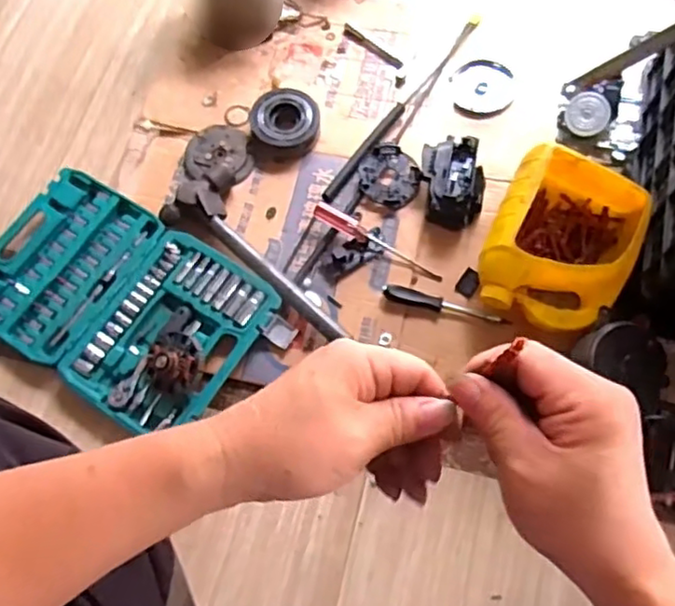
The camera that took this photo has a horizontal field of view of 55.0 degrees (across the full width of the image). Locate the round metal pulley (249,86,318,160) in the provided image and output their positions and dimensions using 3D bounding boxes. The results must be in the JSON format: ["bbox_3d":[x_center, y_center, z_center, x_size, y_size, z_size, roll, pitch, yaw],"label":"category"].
[{"bbox_3d":[-0.079,-0.274,0.984,0.099,0.036,0.105,3,64,4],"label":"round metal pulley"}]

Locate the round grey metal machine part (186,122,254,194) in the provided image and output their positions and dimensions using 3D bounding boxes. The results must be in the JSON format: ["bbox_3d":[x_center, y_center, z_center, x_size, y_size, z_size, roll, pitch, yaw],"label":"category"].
[{"bbox_3d":[-0.178,-0.218,0.965,0.093,0.028,0.125,-20,64,-7],"label":"round grey metal machine part"}]

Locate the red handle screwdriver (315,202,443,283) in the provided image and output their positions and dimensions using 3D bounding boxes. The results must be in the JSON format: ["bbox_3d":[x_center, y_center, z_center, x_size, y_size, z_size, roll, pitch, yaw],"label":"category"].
[{"bbox_3d":[0.054,-0.082,0.902,0.192,0.023,0.022,33,69,6],"label":"red handle screwdriver"}]

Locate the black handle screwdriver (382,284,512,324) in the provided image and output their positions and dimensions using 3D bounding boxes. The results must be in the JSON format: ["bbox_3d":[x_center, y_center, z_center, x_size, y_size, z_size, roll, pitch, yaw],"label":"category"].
[{"bbox_3d":[0.144,0.002,0.864,0.170,0.020,0.020,13,65,9],"label":"black handle screwdriver"}]

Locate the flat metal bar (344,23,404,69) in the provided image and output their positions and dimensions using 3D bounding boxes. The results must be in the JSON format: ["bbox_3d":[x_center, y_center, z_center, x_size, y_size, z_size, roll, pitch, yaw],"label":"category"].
[{"bbox_3d":[0.057,-0.420,1.064,0.128,0.005,0.020,40,72,20],"label":"flat metal bar"}]

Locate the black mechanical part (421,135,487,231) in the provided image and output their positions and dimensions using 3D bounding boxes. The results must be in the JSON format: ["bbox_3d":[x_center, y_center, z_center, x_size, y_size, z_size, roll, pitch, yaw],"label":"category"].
[{"bbox_3d":[0.165,-0.171,0.919,0.082,0.060,0.116,-2,64,2],"label":"black mechanical part"}]

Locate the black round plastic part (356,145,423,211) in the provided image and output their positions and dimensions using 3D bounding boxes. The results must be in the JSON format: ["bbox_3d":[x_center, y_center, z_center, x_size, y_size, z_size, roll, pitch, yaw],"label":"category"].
[{"bbox_3d":[0.074,-0.185,0.950,0.083,0.021,0.094,-35,67,-14],"label":"black round plastic part"}]

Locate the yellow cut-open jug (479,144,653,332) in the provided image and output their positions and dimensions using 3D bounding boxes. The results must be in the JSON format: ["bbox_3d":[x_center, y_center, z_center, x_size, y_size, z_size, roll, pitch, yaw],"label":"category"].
[{"bbox_3d":[0.297,-0.086,0.842,0.186,0.110,0.224,15,65,10],"label":"yellow cut-open jug"}]

